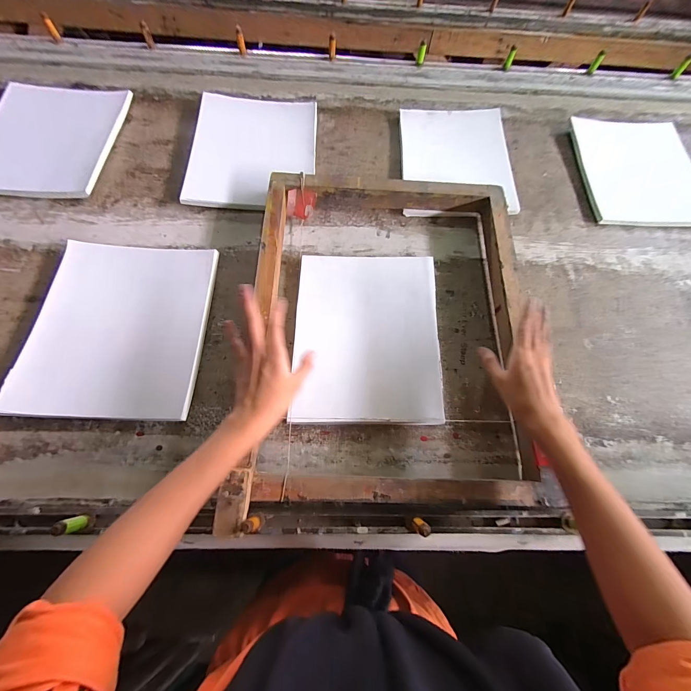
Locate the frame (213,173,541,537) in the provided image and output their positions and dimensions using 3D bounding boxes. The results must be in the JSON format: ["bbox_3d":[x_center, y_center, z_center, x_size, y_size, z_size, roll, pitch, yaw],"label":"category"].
[{"bbox_3d":[0.066,-0.031,0.469,0.396,0.052,0.523,2,68,-2],"label":"frame"}]

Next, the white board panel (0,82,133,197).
[{"bbox_3d":[-0.556,-0.389,0.595,0.235,0.021,0.270,2,68,-2],"label":"white board panel"}]

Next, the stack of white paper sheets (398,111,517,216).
[{"bbox_3d":[0.216,-0.365,0.626,0.206,0.013,0.268,-1,72,3],"label":"stack of white paper sheets"}]

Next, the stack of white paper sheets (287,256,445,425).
[{"bbox_3d":[0.033,-0.019,0.491,0.214,0.019,0.270,1,71,1],"label":"stack of white paper sheets"}]

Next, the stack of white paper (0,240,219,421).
[{"bbox_3d":[-0.328,-0.027,0.470,0.234,0.030,0.264,2,68,-2],"label":"stack of white paper"}]

